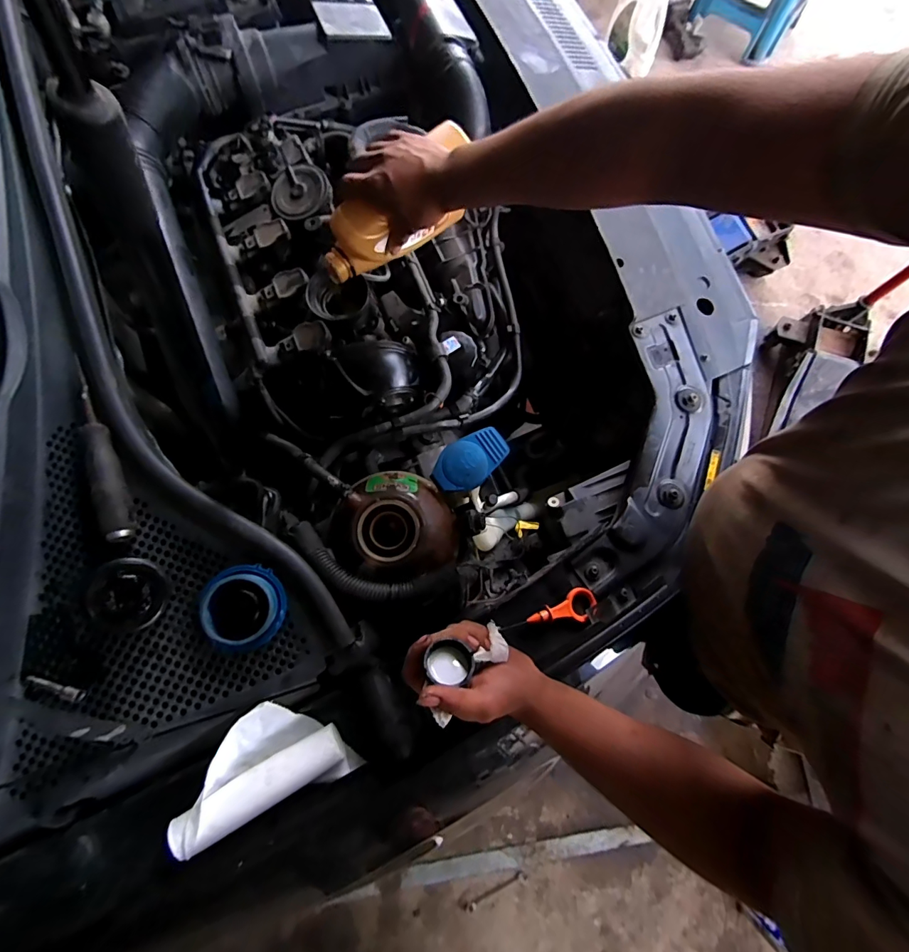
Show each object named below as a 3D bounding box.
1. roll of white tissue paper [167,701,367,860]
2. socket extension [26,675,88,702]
[{"bbox_3d":[-0.192,0.282,0.431,0.162,0.050,0.098,-21,78,-5],"label":"roll of white tissue paper"},{"bbox_3d":[-0.355,0.188,0.387,0.054,0.008,0.008,18,78,3],"label":"socket extension"}]

